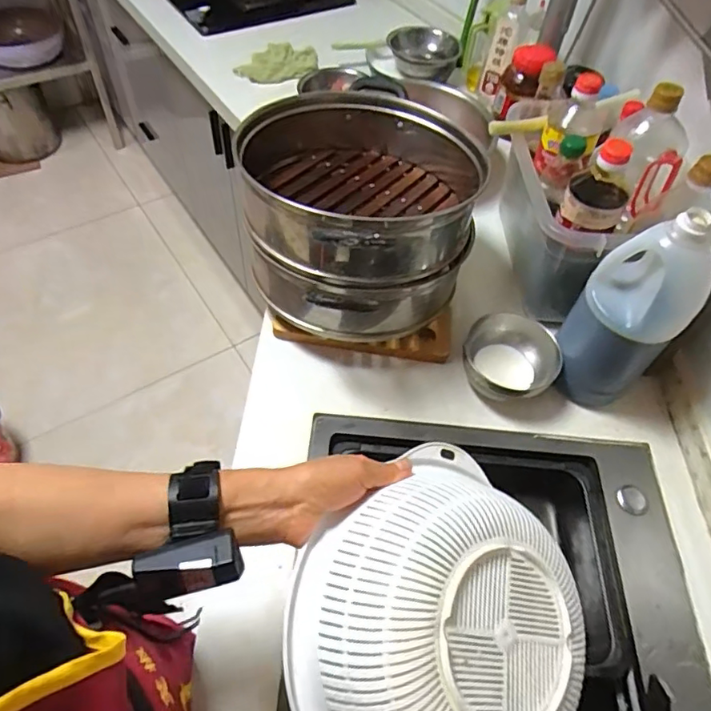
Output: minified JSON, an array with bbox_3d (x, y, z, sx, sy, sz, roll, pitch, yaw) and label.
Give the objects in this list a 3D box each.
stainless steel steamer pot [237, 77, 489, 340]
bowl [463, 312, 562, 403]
[{"bbox_3d":[0.011,-0.203,0.742,0.318,0.191,0.365,0,54,-5],"label":"stainless steel steamer pot"},{"bbox_3d":[0.208,0.009,0.743,0.117,0.076,0.110,2,54,-3],"label":"bowl"}]

